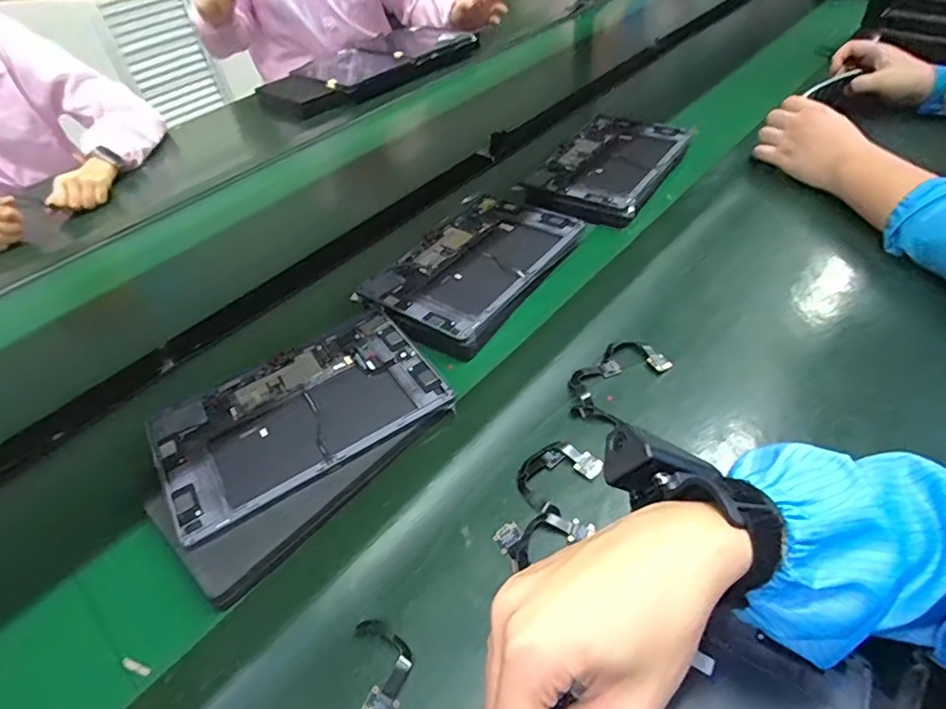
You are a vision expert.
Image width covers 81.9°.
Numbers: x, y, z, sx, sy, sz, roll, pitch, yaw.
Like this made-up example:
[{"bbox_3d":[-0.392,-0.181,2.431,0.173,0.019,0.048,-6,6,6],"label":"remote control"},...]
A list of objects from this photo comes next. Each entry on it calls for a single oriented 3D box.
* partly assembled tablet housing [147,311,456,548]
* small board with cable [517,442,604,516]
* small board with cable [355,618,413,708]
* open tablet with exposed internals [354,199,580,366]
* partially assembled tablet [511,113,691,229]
[{"bbox_3d":[-0.169,0.050,0.528,0.257,0.015,0.168,-28,48,-19],"label":"partly assembled tablet housing"},{"bbox_3d":[0.072,0.103,0.477,0.071,0.008,0.053,-36,51,-26],"label":"small board with cable"},{"bbox_3d":[-0.061,0.217,0.380,0.036,0.012,0.067,-12,45,-5],"label":"small board with cable"},{"bbox_3d":[0.001,-0.115,0.682,0.177,0.021,0.274,24,53,28],"label":"open tablet with exposed internals"},{"bbox_3d":[0.202,-0.292,0.831,0.179,0.020,0.300,24,52,28],"label":"partially assembled tablet"}]

